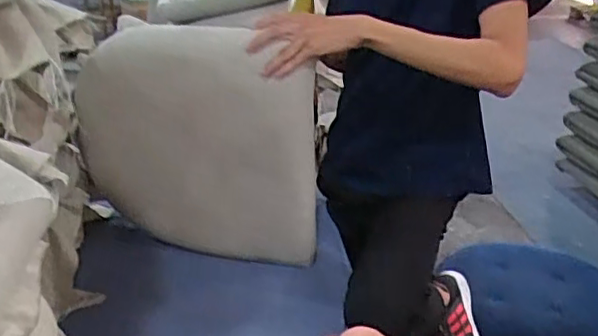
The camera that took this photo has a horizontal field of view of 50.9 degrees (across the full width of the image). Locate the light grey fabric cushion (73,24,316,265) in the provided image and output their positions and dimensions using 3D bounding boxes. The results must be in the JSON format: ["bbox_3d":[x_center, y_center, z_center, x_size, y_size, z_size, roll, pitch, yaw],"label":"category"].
[{"bbox_3d":[-0.206,-0.027,1.174,0.472,0.443,0.068,8,26,18],"label":"light grey fabric cushion"}]

